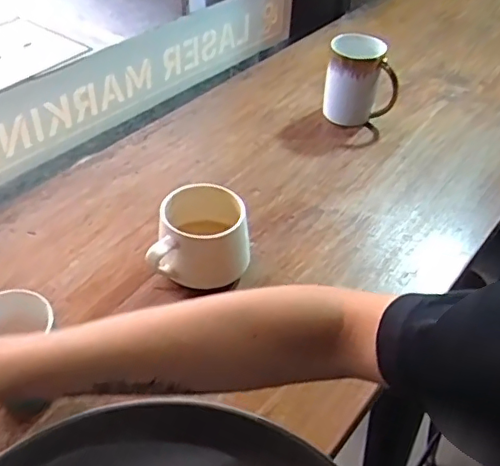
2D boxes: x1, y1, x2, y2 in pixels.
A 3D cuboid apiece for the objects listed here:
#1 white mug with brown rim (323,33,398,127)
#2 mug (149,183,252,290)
[{"bbox_3d":[0.152,-0.210,0.777,0.095,0.108,0.076,8,44,5],"label":"white mug with brown rim"},{"bbox_3d":[-0.046,0.006,0.548,0.095,0.077,0.078,-1,44,-4],"label":"mug"}]

